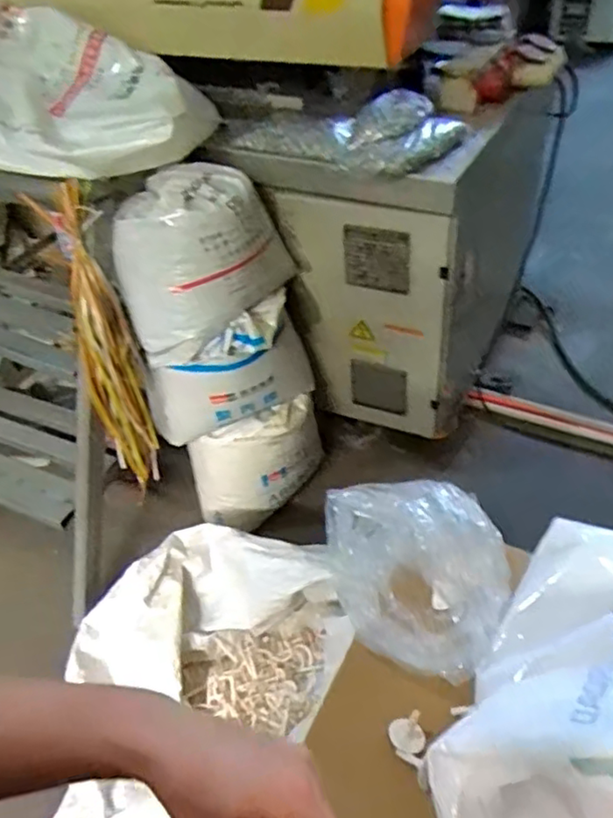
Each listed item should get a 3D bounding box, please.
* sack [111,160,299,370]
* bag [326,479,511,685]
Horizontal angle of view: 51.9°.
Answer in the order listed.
[{"bbox_3d":[-0.239,-0.318,1.348,0.258,0.282,0.356,26,53,30],"label":"sack"},{"bbox_3d":[0.110,0.167,0.665,0.200,0.140,0.173,8,46,15],"label":"bag"}]

